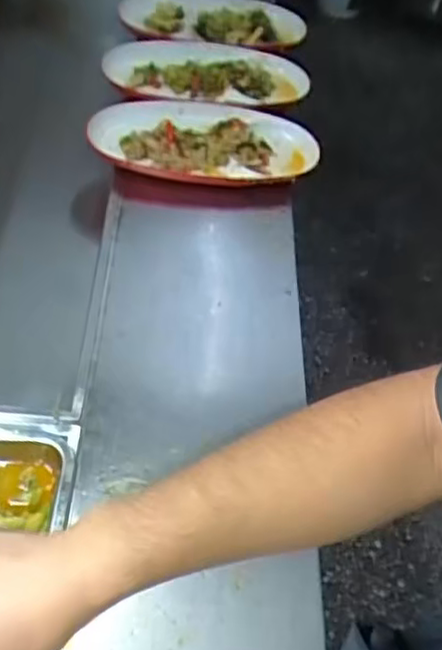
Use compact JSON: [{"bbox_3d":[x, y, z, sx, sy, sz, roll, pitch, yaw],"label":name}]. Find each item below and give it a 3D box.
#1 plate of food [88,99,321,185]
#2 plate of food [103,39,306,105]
[{"bbox_3d":[-0.020,-0.277,0.977,0.316,0.046,0.155,3,50,-7],"label":"plate of food"},{"bbox_3d":[-0.017,-0.391,1.043,0.305,0.054,0.113,10,50,-1],"label":"plate of food"}]

